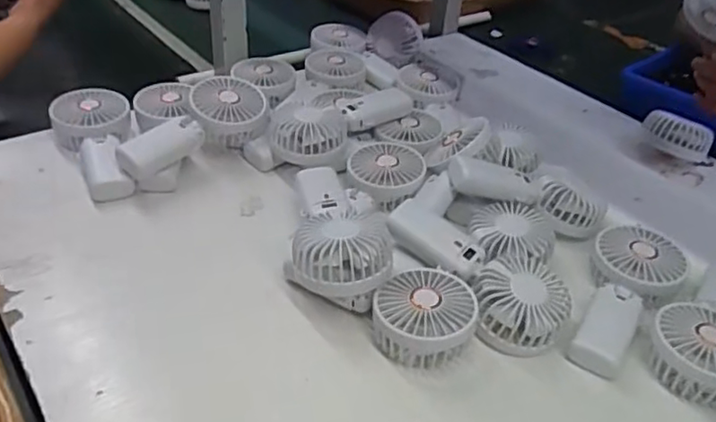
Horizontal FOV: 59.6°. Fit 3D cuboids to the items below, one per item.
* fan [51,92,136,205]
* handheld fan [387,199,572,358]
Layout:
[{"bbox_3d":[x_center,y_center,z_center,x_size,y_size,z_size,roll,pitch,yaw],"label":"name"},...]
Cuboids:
[{"bbox_3d":[-0.297,-0.074,0.714,0.083,0.057,0.178,-12,38,-23],"label":"fan"},{"bbox_3d":[0.103,0.052,0.566,0.085,0.048,0.178,-21,43,-33],"label":"handheld fan"}]

